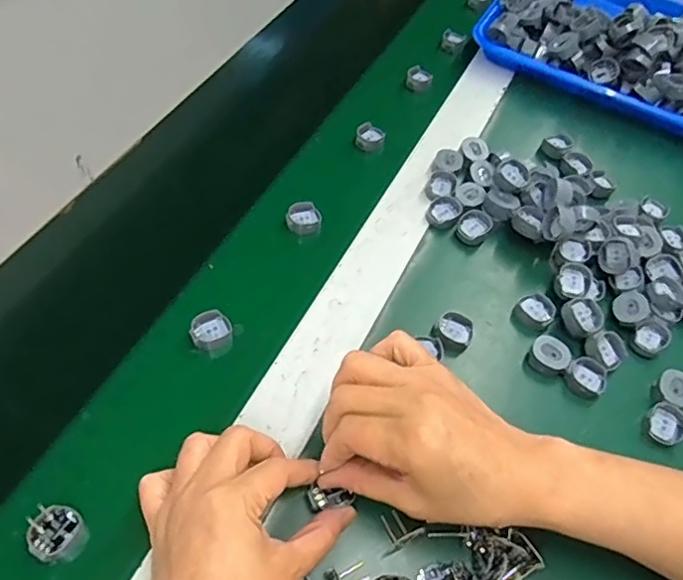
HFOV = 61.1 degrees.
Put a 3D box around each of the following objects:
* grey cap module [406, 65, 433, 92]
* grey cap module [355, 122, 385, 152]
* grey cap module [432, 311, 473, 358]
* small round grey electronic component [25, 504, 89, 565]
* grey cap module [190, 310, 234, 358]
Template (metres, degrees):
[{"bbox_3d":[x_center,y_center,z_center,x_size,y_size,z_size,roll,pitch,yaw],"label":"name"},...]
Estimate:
[{"bbox_3d":[0.084,-0.228,0.623,0.027,0.016,0.027,14,57,4],"label":"grey cap module"},{"bbox_3d":[0.028,-0.150,0.569,0.028,0.009,0.032,13,57,4],"label":"grey cap module"},{"bbox_3d":[0.085,0.032,0.437,0.027,0.012,0.031,34,60,16],"label":"grey cap module"},{"bbox_3d":[-0.170,0.146,0.347,0.027,0.030,0.028,2,57,-3],"label":"small round grey electronic component"},{"bbox_3d":[-0.097,0.032,0.433,0.029,0.018,0.028,-14,59,-14],"label":"grey cap module"}]

